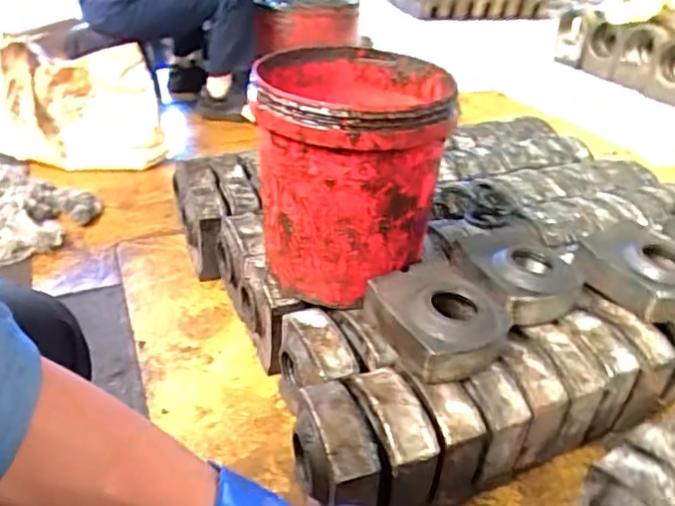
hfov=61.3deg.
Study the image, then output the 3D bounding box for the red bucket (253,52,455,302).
[{"bbox_3d":[0.018,-0.119,0.965,0.293,0.362,0.318,6,35,2],"label":"red bucket"}]

